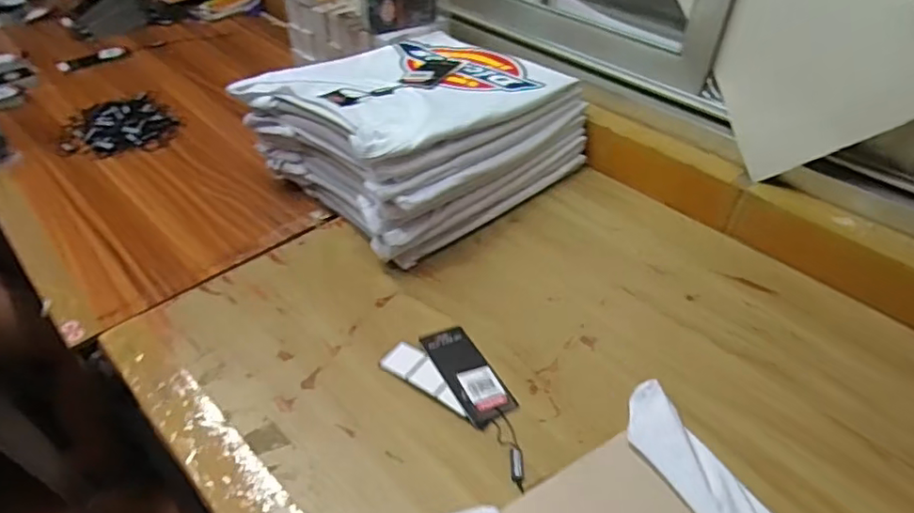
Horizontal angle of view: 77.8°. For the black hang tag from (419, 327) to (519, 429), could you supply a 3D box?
[{"bbox_3d":[0.010,0.108,0.532,0.048,0.004,0.110,-15,44,-26],"label":"black hang tag"}]

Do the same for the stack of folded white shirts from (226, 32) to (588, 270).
[{"bbox_3d":[-0.042,-0.170,0.726,0.282,0.153,0.348,34,51,30],"label":"stack of folded white shirts"}]

